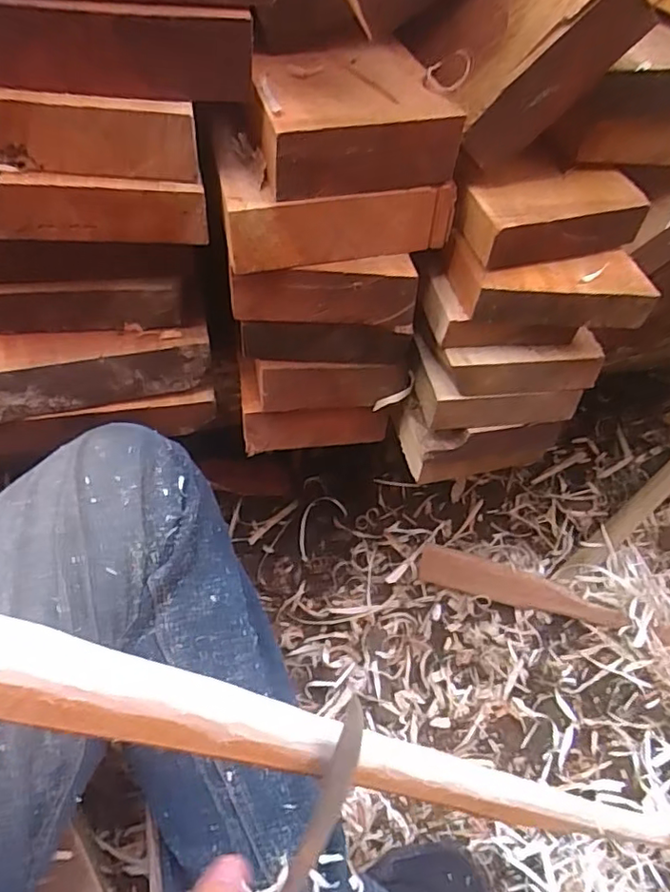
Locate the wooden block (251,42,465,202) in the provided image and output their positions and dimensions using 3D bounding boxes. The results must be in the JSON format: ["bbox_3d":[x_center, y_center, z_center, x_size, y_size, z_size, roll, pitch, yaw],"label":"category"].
[{"bbox_3d":[0.007,-0.218,0.391,0.121,0.045,0.119,-14,54,-11],"label":"wooden block"}]

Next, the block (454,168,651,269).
[{"bbox_3d":[0.147,-0.159,0.410,0.124,0.035,0.057,-18,55,-14],"label":"block"}]

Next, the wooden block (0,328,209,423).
[{"bbox_3d":[-0.193,-0.059,0.458,0.186,0.048,0.049,-9,53,-8],"label":"wooden block"}]

